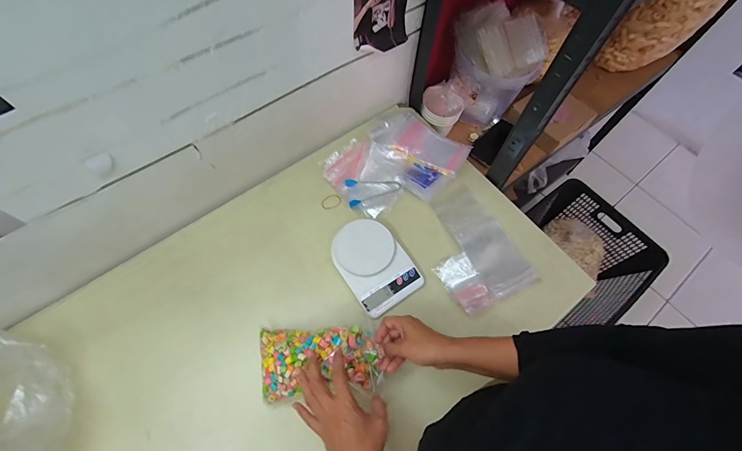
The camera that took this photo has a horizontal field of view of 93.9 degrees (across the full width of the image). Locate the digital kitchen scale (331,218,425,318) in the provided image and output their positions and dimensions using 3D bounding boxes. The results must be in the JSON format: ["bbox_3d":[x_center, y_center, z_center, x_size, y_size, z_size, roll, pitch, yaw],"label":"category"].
[{"bbox_3d":[0.006,0.070,0.655,0.124,0.039,0.166,-32,70,-15],"label":"digital kitchen scale"}]

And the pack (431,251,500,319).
[{"bbox_3d":[0.178,0.109,0.653,0.065,0.032,0.113,-33,70,-16],"label":"pack"}]

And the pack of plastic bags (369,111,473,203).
[{"bbox_3d":[0.101,-0.162,0.768,0.200,0.044,0.166,38,69,15],"label":"pack of plastic bags"}]

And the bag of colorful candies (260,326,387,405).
[{"bbox_3d":[-0.085,0.214,0.556,0.191,0.056,0.110,-4,65,-4],"label":"bag of colorful candies"}]

